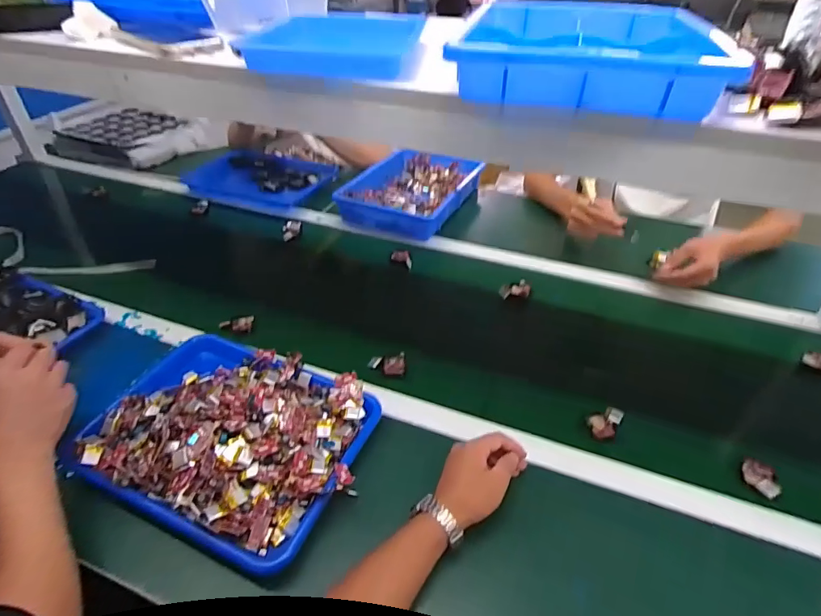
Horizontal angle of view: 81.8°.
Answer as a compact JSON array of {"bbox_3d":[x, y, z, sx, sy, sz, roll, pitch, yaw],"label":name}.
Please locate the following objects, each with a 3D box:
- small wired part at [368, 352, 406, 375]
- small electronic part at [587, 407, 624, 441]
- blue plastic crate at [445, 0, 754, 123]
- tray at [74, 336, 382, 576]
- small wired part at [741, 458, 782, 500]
[{"bbox_3d":[-0.036,0.087,0.736,0.057,0.016,0.037,2,40,1],"label":"small wired part"},{"bbox_3d":[0.265,0.157,0.650,0.037,0.022,0.047,24,45,26],"label":"small electronic part"},{"bbox_3d":[0.171,-0.253,0.465,0.215,0.045,0.280,11,41,12],"label":"blue plastic crate"},{"bbox_3d":[-0.228,0.148,0.608,0.343,0.067,0.261,19,43,20],"label":"tray"},{"bbox_3d":[0.432,0.208,0.586,0.033,0.014,0.057,13,41,14],"label":"small wired part"}]

